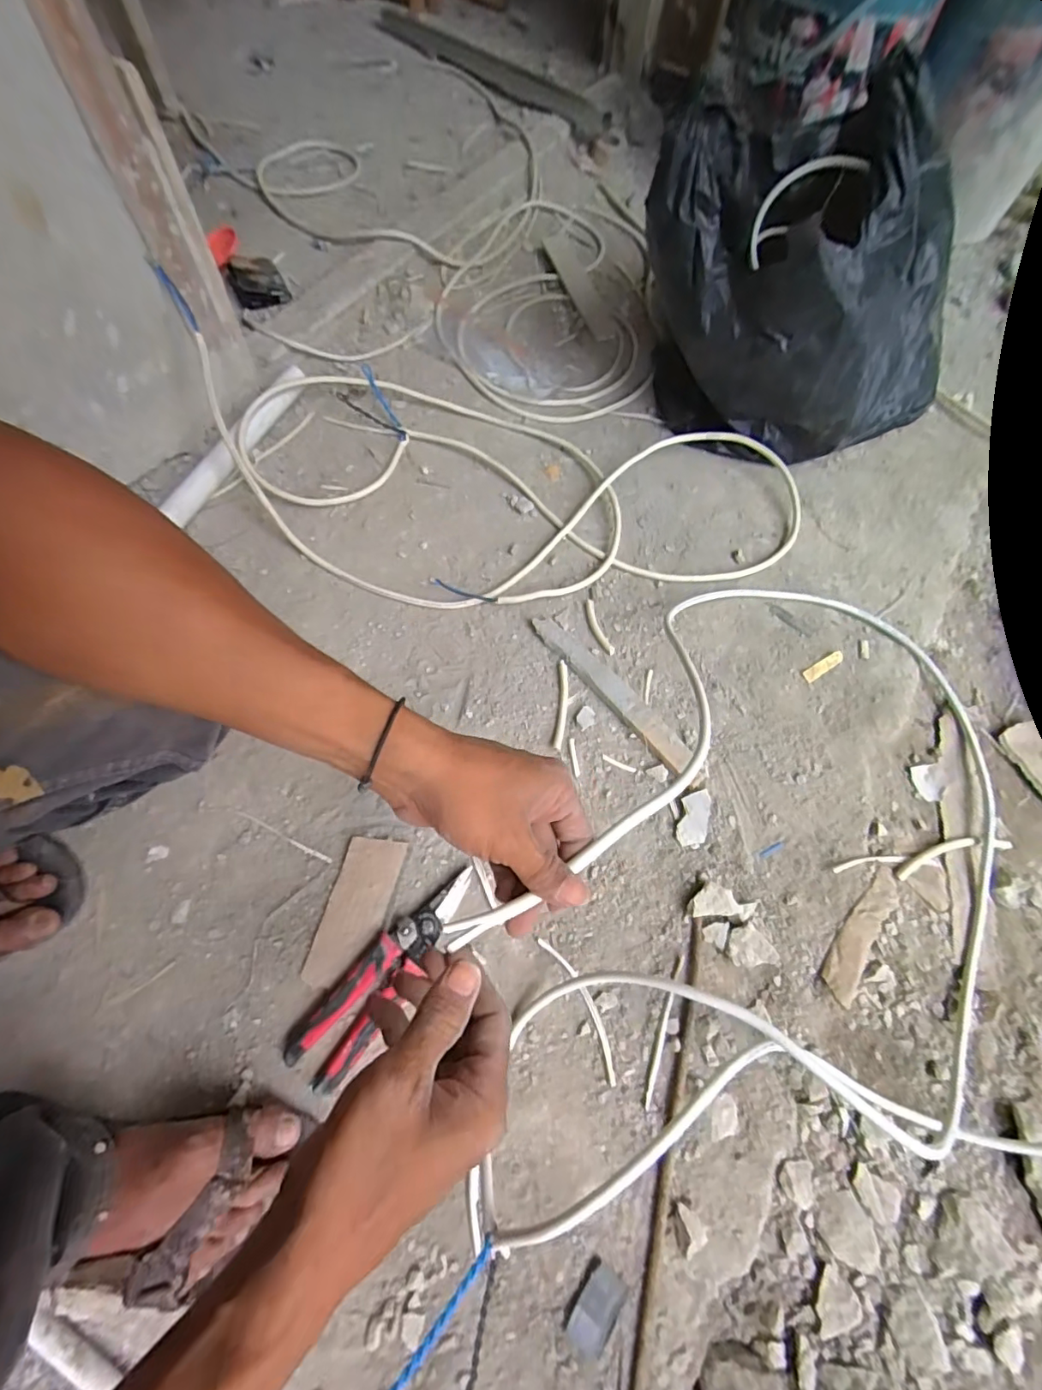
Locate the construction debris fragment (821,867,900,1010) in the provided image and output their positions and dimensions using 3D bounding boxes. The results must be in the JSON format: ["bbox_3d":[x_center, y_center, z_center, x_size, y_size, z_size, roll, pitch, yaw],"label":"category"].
[{"bbox_3d":[0.337,0.232,0.520,0.033,0.020,0.147,43,70,15],"label":"construction debris fragment"}]

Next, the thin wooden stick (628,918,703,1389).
[{"bbox_3d":[0.127,0.376,0.448,0.011,0.007,0.350,16,65,4],"label":"thin wooden stick"}]

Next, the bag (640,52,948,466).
[{"bbox_3d":[0.378,-0.518,0.703,0.359,0.312,0.349,-40,74,-19],"label":"bag"}]

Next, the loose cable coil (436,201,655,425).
[{"bbox_3d":[0.048,-0.680,0.910,0.358,0.045,0.561,4,65,-2],"label":"loose cable coil"}]

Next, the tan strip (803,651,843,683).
[{"bbox_3d":[0.369,-0.036,0.647,0.062,0.004,0.015,-29,70,-15],"label":"tan strip"}]

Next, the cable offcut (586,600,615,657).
[{"bbox_3d":[0.096,-0.084,0.662,0.015,0.006,0.078,-17,68,-11],"label":"cable offcut"}]

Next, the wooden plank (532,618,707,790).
[{"bbox_3d":[0.112,-0.001,0.615,0.035,0.018,0.261,-36,72,-18],"label":"wooden plank"}]

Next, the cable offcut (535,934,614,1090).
[{"bbox_3d":[0.056,0.285,0.489,0.021,0.004,0.132,-25,69,-14],"label":"cable offcut"}]

